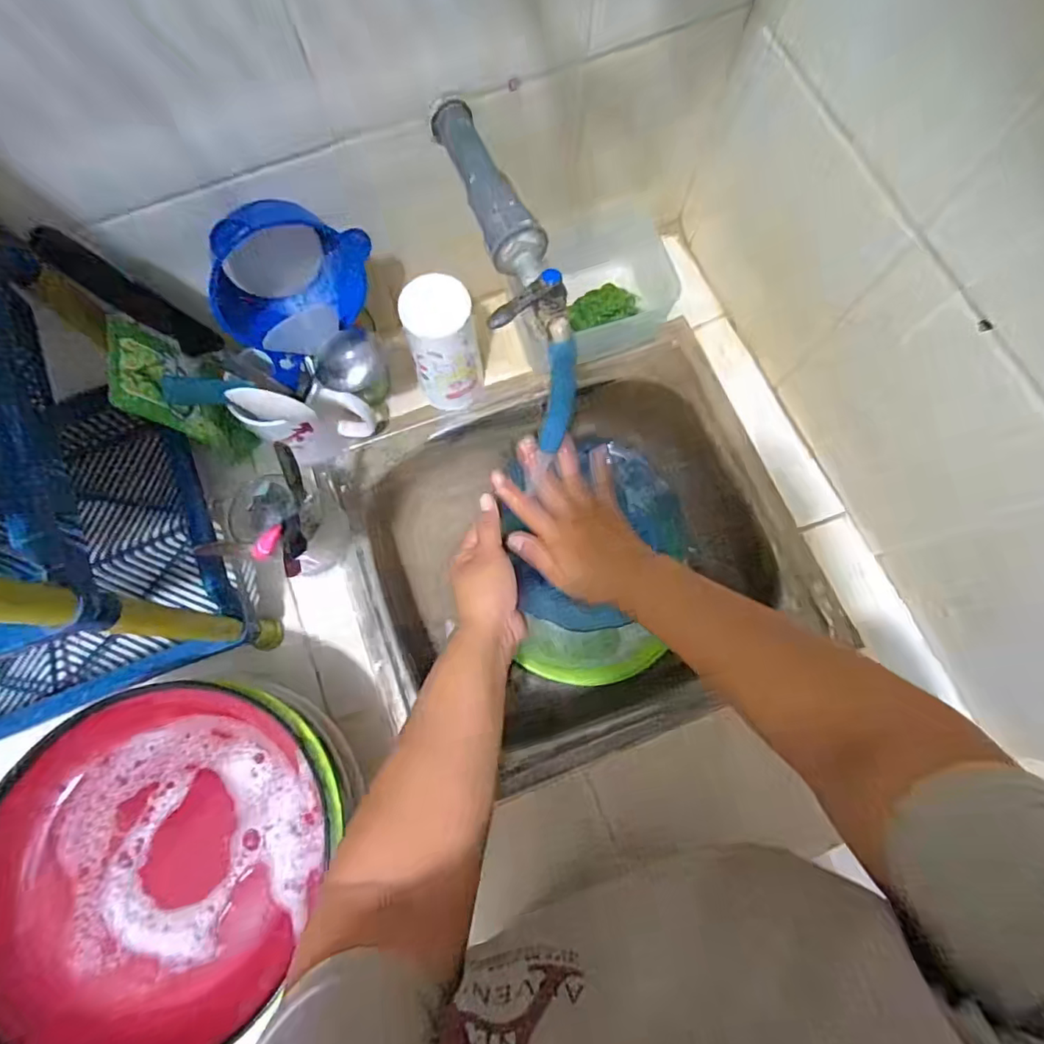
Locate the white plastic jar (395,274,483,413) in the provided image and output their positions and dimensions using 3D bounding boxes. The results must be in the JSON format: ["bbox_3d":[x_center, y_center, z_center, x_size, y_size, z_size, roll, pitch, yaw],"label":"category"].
[{"bbox_3d":[-0.072,-0.164,0.528,0.061,0.140,0.057,0,76,0],"label":"white plastic jar"}]

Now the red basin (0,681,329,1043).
[{"bbox_3d":[-0.250,0.223,0.374,0.213,0.060,0.210,0,76,0],"label":"red basin"}]

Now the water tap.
[{"bbox_3d":[-0.017,-0.218,0.375,0.052,0.041,0.207,-14,76,-4],"label":"water tap"}]

